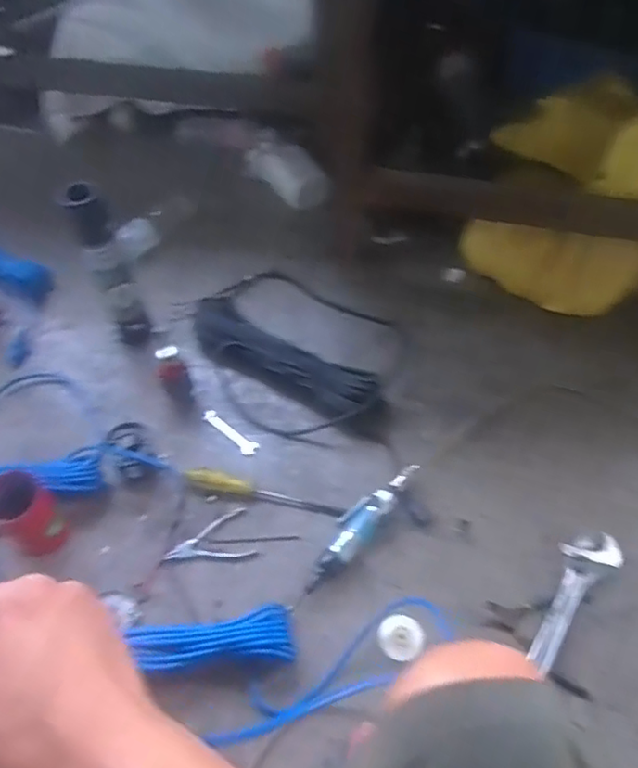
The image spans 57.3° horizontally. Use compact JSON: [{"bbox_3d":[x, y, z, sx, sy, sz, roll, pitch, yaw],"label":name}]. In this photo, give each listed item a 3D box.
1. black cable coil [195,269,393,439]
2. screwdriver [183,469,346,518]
[{"bbox_3d":[-0.047,-0.071,1.054,0.393,0.067,0.311,34,64,21],"label":"black cable coil"},{"bbox_3d":[-0.085,0.169,0.905,0.257,0.025,0.033,11,58,9],"label":"screwdriver"}]

